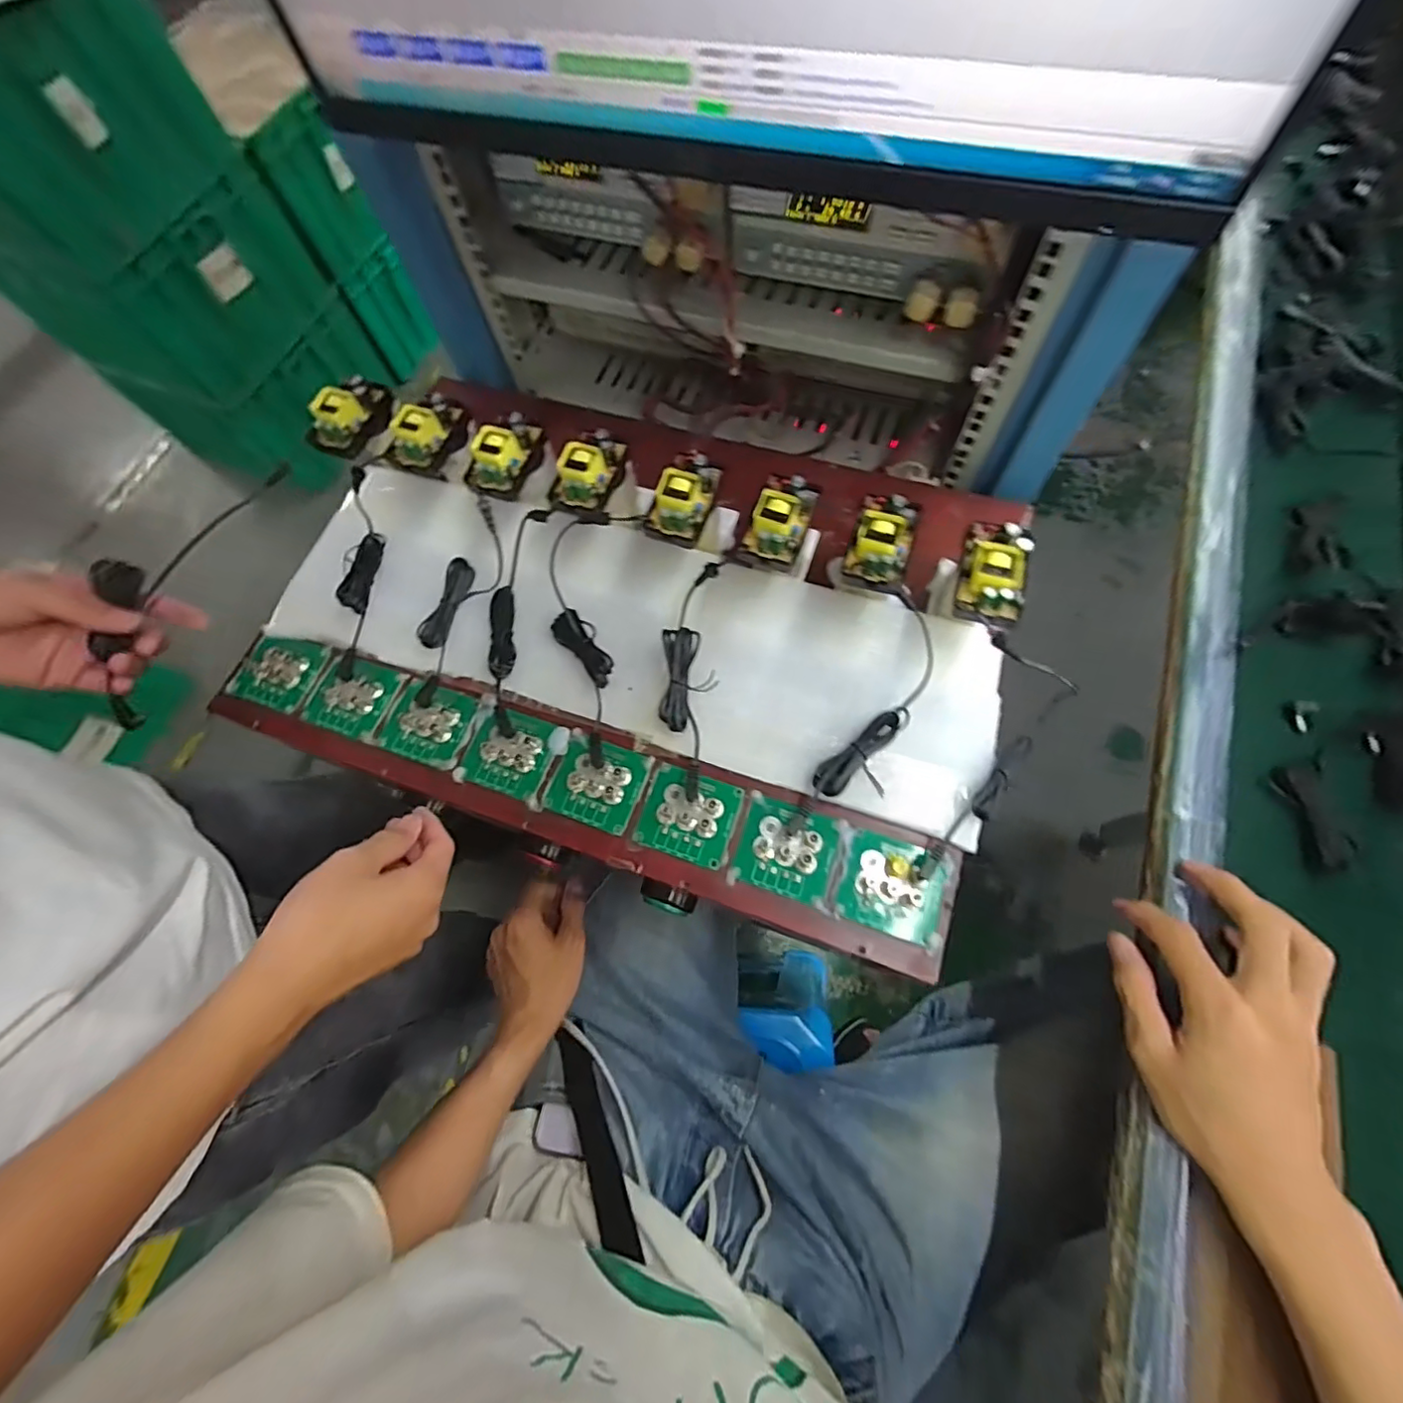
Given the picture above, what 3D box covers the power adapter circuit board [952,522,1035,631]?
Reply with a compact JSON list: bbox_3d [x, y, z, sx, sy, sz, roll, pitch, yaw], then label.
[{"bbox_3d":[0.193,-0.086,0.393,0.039,0.022,0.070,12,70,10],"label":"power adapter circuit board"}]

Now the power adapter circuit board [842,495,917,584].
[{"bbox_3d":[0.122,-0.111,0.404,0.039,0.019,0.067,16,71,11],"label":"power adapter circuit board"}]

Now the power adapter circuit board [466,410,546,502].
[{"bbox_3d":[-0.152,-0.190,0.462,0.037,0.027,0.063,19,71,12],"label":"power adapter circuit board"}]

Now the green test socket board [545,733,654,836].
[{"bbox_3d":[-0.078,0.060,0.450,0.066,0.008,0.062,17,71,12],"label":"green test socket board"}]

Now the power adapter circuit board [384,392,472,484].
[{"bbox_3d":[-0.219,-0.213,0.474,0.048,0.024,0.067,15,71,11],"label":"power adapter circuit board"}]

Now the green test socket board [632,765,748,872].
[{"bbox_3d":[-0.009,0.083,0.437,0.067,0.007,0.061,16,71,11],"label":"green test socket board"}]

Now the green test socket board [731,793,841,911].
[{"bbox_3d":[0.061,0.103,0.420,0.067,0.011,0.062,17,71,12],"label":"green test socket board"}]

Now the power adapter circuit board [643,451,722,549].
[{"bbox_3d":[-0.012,-0.148,0.434,0.039,0.027,0.061,21,72,13],"label":"power adapter circuit board"}]

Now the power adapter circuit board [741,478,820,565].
[{"bbox_3d":[0.056,-0.129,0.418,0.039,0.020,0.061,19,71,12],"label":"power adapter circuit board"}]

